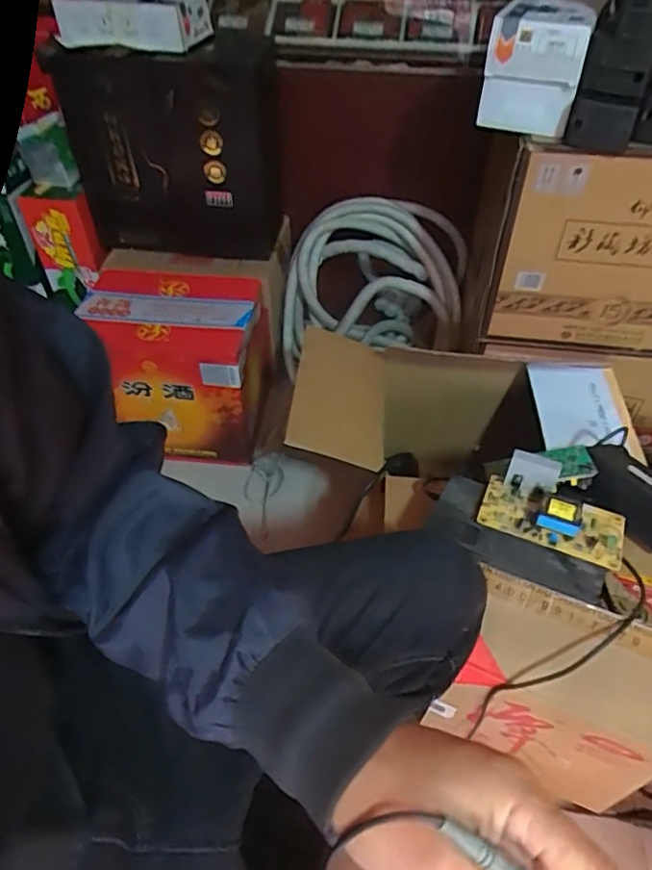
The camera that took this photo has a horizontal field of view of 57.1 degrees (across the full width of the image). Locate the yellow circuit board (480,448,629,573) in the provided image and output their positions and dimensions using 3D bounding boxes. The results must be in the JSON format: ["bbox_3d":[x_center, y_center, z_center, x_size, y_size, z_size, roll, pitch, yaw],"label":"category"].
[{"bbox_3d":[0.255,0.080,0.665,0.151,0.050,0.090,19,49,17],"label":"yellow circuit board"}]

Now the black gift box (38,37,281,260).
[{"bbox_3d":[-0.266,-0.525,1.127,0.374,0.349,0.148,2,46,2],"label":"black gift box"}]

